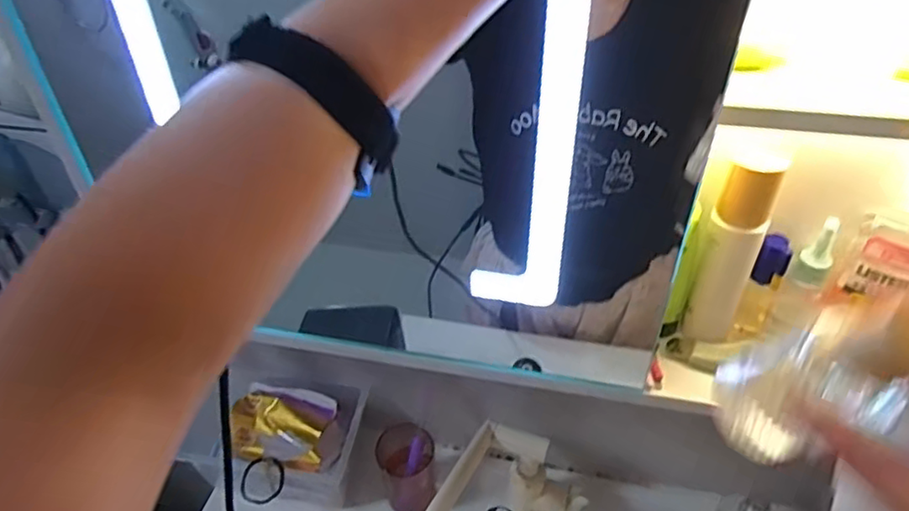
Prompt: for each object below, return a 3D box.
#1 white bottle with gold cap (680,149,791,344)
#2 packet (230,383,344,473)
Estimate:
[{"bbox_3d":[0.211,0.000,0.477,0.041,0.160,0.035,19,44,23],"label":"white bottle with gold cap"},{"bbox_3d":[-0.202,0.209,0.737,0.130,0.049,0.085,7,40,11],"label":"packet"}]

